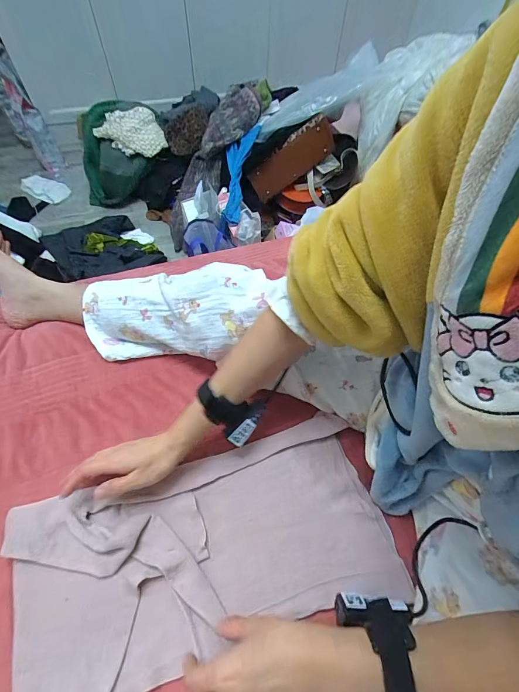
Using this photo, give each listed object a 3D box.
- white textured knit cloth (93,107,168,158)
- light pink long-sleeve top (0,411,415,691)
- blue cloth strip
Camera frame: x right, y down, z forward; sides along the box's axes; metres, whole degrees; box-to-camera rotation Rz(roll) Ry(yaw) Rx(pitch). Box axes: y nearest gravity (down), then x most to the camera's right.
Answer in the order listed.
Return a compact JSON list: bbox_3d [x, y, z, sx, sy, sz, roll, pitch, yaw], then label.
[{"bbox_3d":[-0.539,-0.889,1.380,0.267,0.102,0.202,-17,61,-12],"label":"white textured knit cloth"},{"bbox_3d":[-0.042,0.305,0.390,0.443,0.032,0.350,-15,59,-12],"label":"light pink long-sleeve top"},{"bbox_3d":[-0.090,-0.611,1.192,0.118,0.046,0.402,2,75,39],"label":"blue cloth strip"}]

